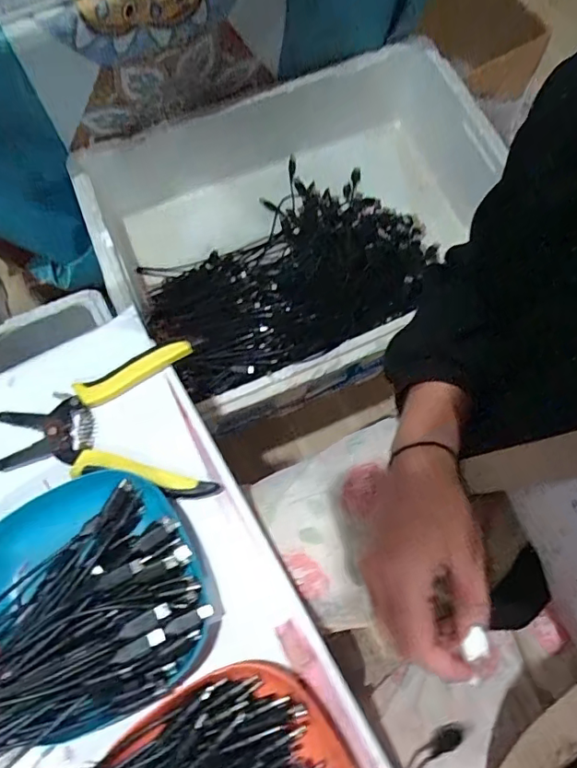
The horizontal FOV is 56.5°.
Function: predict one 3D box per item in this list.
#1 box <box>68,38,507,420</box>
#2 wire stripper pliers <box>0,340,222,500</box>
[{"bbox_3d":[0.052,-0.230,0.812,0.607,0.206,0.424,-25,70,-9],"label":"box"},{"bbox_3d":[-0.135,0.032,0.382,0.146,0.022,0.115,-9,68,-4],"label":"wire stripper pliers"}]

